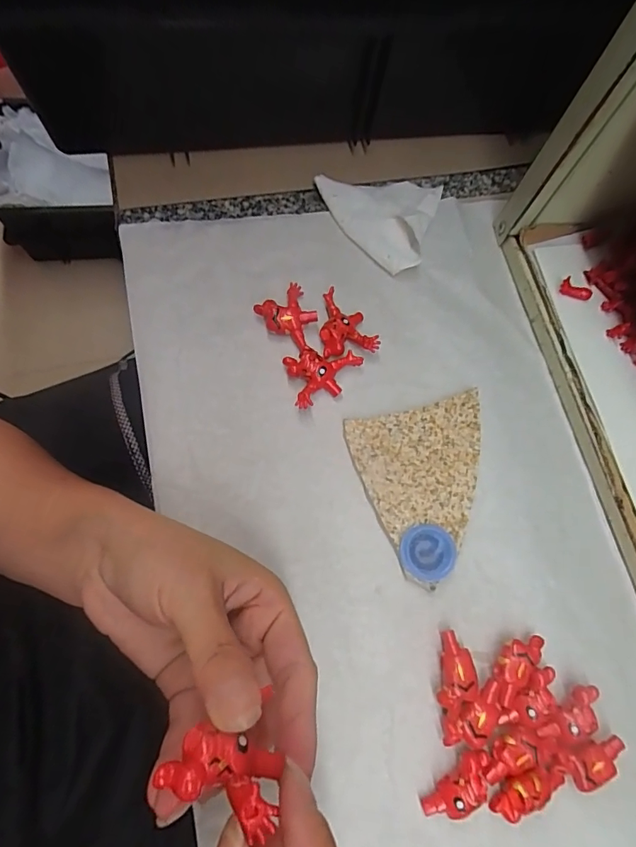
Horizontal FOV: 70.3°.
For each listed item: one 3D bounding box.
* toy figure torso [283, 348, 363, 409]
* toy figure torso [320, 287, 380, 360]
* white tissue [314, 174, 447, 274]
[{"bbox_3d":[0.003,-0.033,0.273,0.047,0.012,0.033,-26,78,-16],"label":"toy figure torso"},{"bbox_3d":[0.016,-0.064,0.285,0.033,0.014,0.046,-9,74,-12],"label":"toy figure torso"},{"bbox_3d":[0.038,-0.145,0.311,0.080,0.015,0.072,20,70,-2],"label":"white tissue"}]

